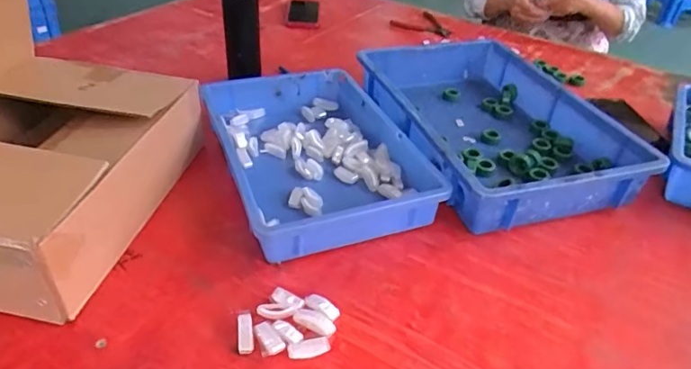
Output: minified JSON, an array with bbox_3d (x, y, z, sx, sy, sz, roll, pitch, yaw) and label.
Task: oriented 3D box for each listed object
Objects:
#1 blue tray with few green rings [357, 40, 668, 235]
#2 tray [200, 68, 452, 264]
[{"bbox_3d":[0.222,-0.107,0.819,0.297,0.082,0.449,-9,38,-17],"label":"blue tray with few green rings"},{"bbox_3d":[-0.046,-0.049,0.726,0.246,0.064,0.368,-11,39,-19],"label":"tray"}]

